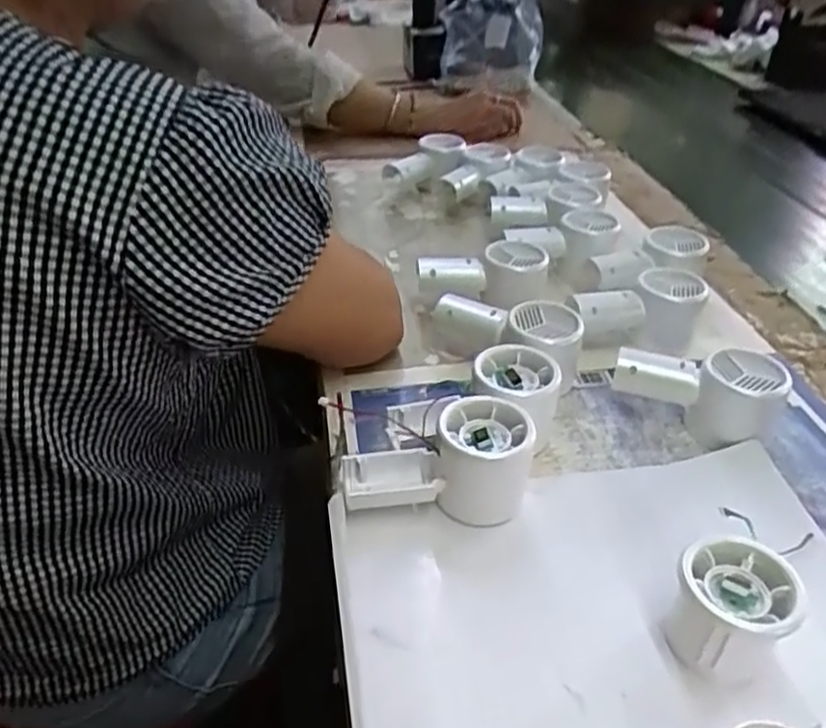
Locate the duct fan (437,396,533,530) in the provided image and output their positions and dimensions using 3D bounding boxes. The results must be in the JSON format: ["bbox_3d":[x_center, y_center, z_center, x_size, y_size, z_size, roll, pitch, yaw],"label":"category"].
[{"bbox_3d":[0.043,0.061,0.442,0.055,0.058,0.054,10,36,12],"label":"duct fan"}]

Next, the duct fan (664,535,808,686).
[{"bbox_3d":[0.160,0.123,0.362,0.052,0.046,0.055,1,35,-1],"label":"duct fan"}]

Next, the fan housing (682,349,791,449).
[{"bbox_3d":[0.223,0.026,0.500,0.054,0.059,0.050,22,40,26],"label":"fan housing"}]

